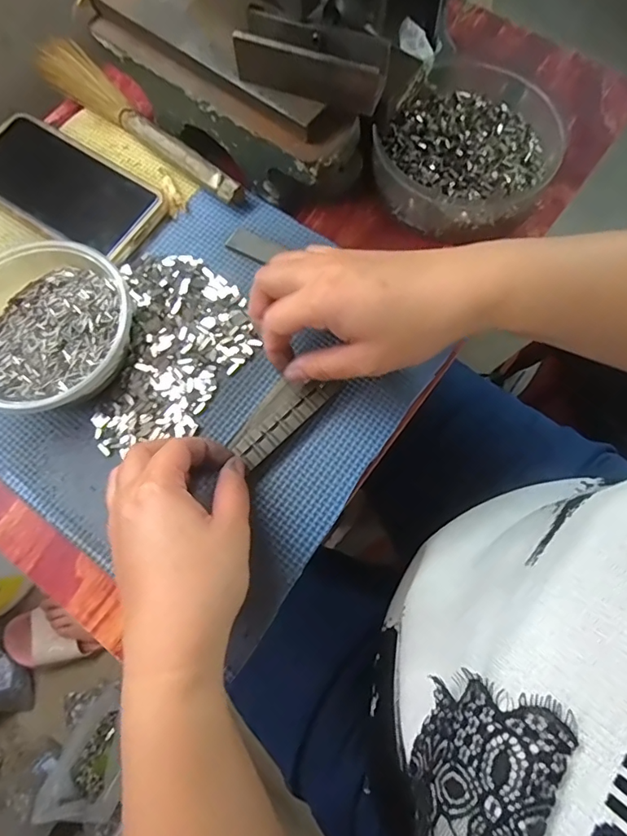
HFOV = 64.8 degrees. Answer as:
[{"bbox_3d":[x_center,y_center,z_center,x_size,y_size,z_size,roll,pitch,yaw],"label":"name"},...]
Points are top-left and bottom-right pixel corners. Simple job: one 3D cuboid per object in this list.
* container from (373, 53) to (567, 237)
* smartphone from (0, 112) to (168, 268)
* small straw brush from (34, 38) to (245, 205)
[{"bbox_3d":[0.118,-0.207,0.380,0.130,0.040,0.154,39,77,11],"label":"container"},{"bbox_3d":[-0.190,-0.176,0.377,0.153,0.012,0.072,31,75,9],"label":"smartphone"},{"bbox_3d":[-0.145,-0.234,0.391,0.039,0.021,0.223,-43,77,-12],"label":"small straw brush"}]

